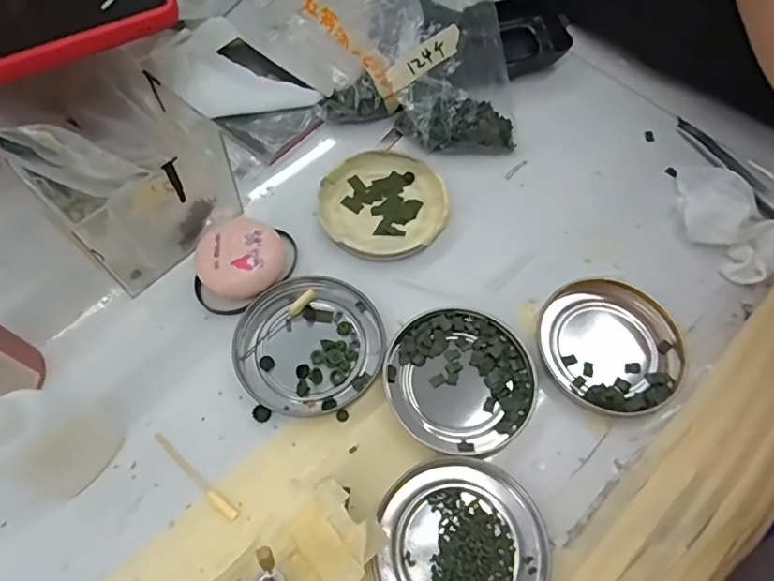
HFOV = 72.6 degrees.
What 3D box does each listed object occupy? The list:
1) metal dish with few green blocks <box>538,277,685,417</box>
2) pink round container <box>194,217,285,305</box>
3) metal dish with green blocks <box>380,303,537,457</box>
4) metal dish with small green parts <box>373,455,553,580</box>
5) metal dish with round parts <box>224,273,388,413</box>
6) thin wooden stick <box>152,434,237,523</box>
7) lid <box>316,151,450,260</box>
[{"bbox_3d":[0.125,0.030,0.293,0.074,0.008,0.076,1,63,-2],"label":"metal dish with few green blocks"},{"bbox_3d":[-0.082,-0.017,0.302,0.045,0.024,0.047,31,66,13],"label":"pink round container"},{"bbox_3d":[0.039,0.046,0.282,0.076,0.007,0.078,1,63,-2],"label":"metal dish with green blocks"},{"bbox_3d":[0.036,0.119,0.245,0.078,0.005,0.077,1,63,-2],"label":"metal dish with small green parts"},{"bbox_3d":[-0.042,0.028,0.289,0.079,0.008,0.074,1,63,-2],"label":"metal dish with round parts"},{"bbox_3d":[-0.095,0.090,0.258,0.059,0.004,0.005,37,67,16],"label":"thin wooden stick"},{"bbox_3d":[-0.002,-0.055,0.332,0.079,0.013,0.074,1,63,-2],"label":"lid"}]

